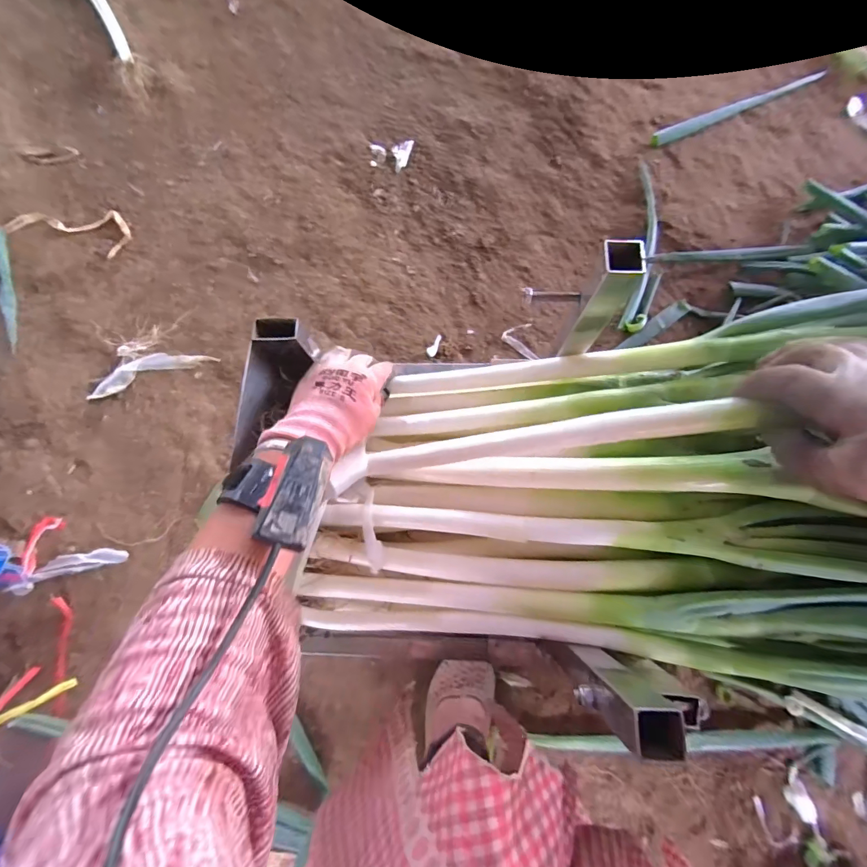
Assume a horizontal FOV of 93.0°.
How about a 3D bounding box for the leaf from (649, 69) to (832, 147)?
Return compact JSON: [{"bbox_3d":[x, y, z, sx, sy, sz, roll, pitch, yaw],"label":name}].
[{"bbox_3d":[0.620,-0.665,0.832,0.408,0.018,0.028,-26,79,-6],"label":"leaf"}]

